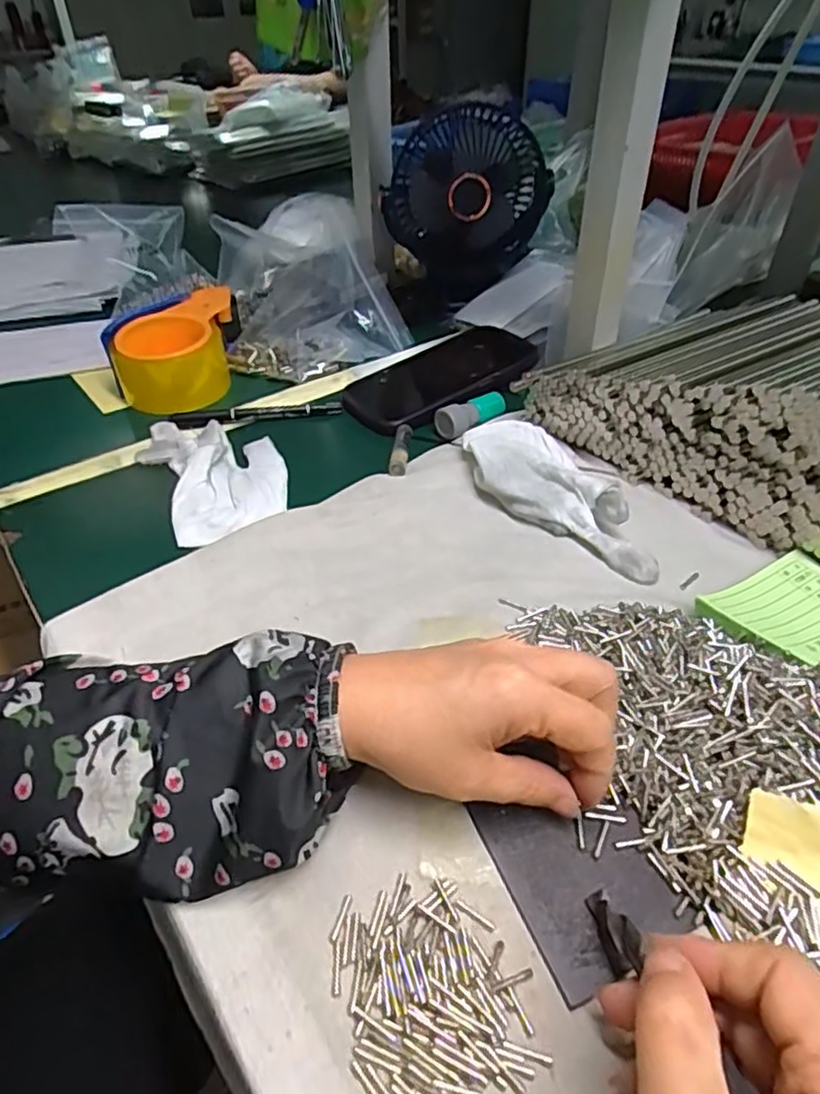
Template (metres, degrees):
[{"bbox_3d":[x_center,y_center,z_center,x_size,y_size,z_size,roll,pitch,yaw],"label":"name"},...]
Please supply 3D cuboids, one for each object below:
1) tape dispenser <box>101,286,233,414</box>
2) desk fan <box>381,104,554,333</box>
[{"bbox_3d":[-0.215,-0.176,0.600,0.093,0.078,0.112,0,41,1],"label":"tape dispenser"},{"bbox_3d":[0.052,-0.336,0.674,0.154,0.180,0.084,-12,37,-14],"label":"desk fan"}]

